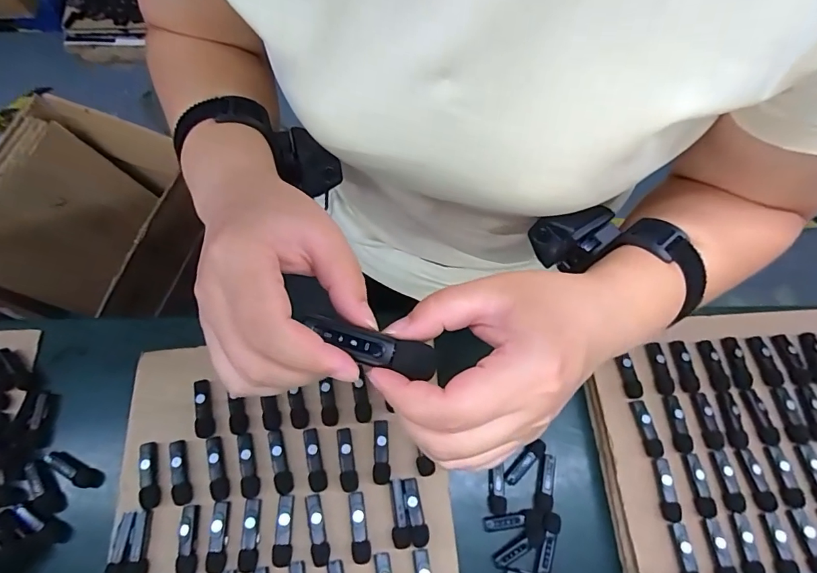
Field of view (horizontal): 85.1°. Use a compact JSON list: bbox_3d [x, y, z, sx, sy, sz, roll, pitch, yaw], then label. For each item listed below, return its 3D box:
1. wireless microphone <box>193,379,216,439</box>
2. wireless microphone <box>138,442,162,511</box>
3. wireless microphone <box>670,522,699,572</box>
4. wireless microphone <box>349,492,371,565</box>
[{"bbox_3d":[-0.231,0.137,0.501,0.019,0.011,0.065,-11,67,-6],"label":"wireless microphone"},{"bbox_3d":[-0.275,0.200,0.469,0.021,0.012,0.065,-15,67,-8],"label":"wireless microphone"},{"bbox_3d":[0.297,0.289,0.475,0.014,0.020,0.067,-3,66,-3],"label":"wireless microphone"},{"bbox_3d":[-0.050,0.247,0.457,0.019,0.009,0.066,-4,66,-3],"label":"wireless microphone"}]

